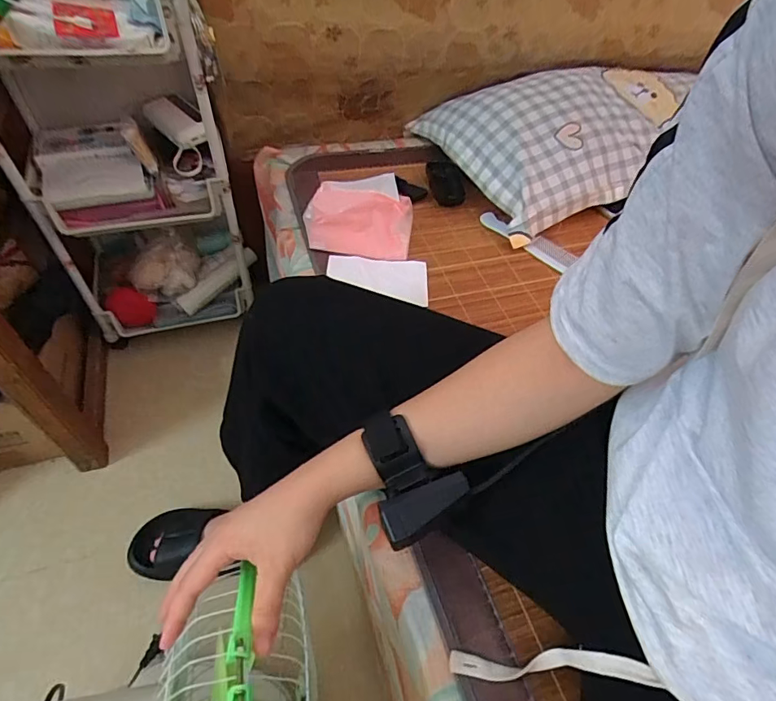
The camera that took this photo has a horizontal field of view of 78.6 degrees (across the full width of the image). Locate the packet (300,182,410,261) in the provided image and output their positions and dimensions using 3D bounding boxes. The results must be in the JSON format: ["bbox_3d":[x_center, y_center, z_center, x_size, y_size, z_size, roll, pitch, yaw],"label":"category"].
[{"bbox_3d":[-0.041,-0.182,0.678,0.148,0.093,0.012,7,30,-7],"label":"packet"}]

